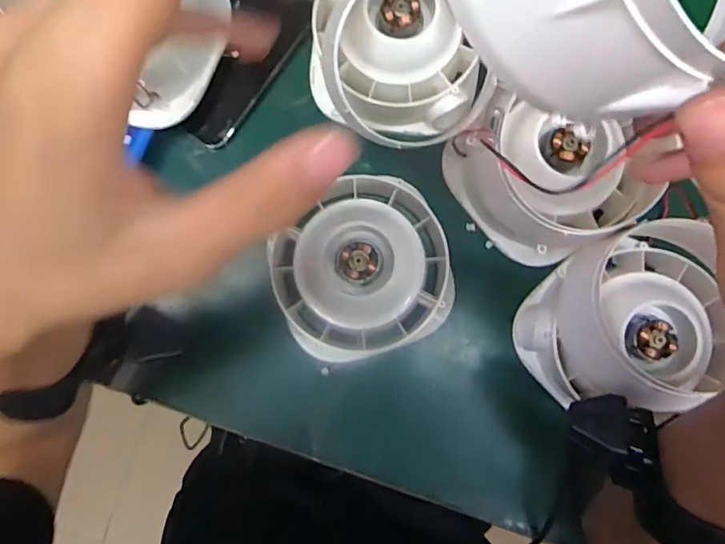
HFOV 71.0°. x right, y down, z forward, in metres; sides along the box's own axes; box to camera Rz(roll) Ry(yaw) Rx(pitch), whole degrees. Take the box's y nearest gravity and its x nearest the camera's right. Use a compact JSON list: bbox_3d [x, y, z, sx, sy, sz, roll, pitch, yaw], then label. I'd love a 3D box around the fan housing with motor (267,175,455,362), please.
[{"bbox_3d":[0.002,-0.002,0.383,0.132,0.063,0.125,0,86,0],"label":"fan housing with motor"}]

